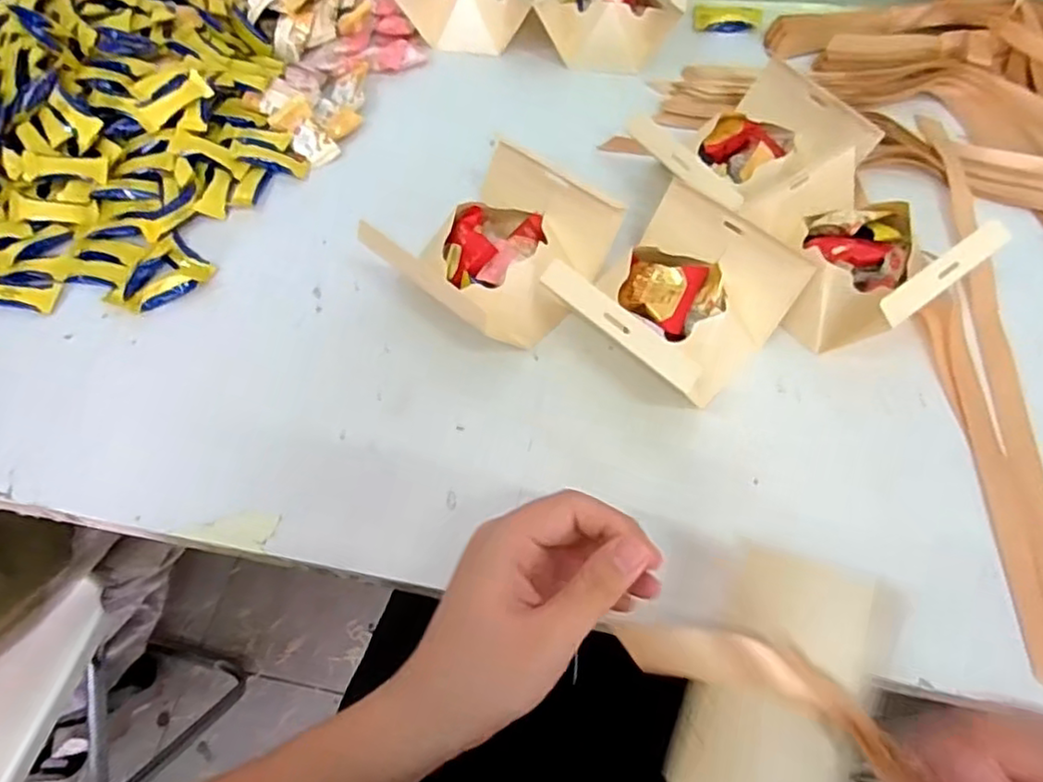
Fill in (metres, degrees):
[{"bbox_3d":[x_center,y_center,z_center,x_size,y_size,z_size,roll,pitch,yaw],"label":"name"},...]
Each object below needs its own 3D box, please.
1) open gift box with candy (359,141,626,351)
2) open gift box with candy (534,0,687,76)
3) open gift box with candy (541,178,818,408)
[{"bbox_3d":[-0.014,-0.108,0.507,0.129,0.072,0.142,30,63,19],"label":"open gift box with candy"},{"bbox_3d":[0.084,-0.394,0.675,0.161,0.074,0.107,11,59,9],"label":"open gift box with candy"},{"bbox_3d":[0.111,-0.067,0.478,0.125,0.070,0.153,40,67,23],"label":"open gift box with candy"}]

